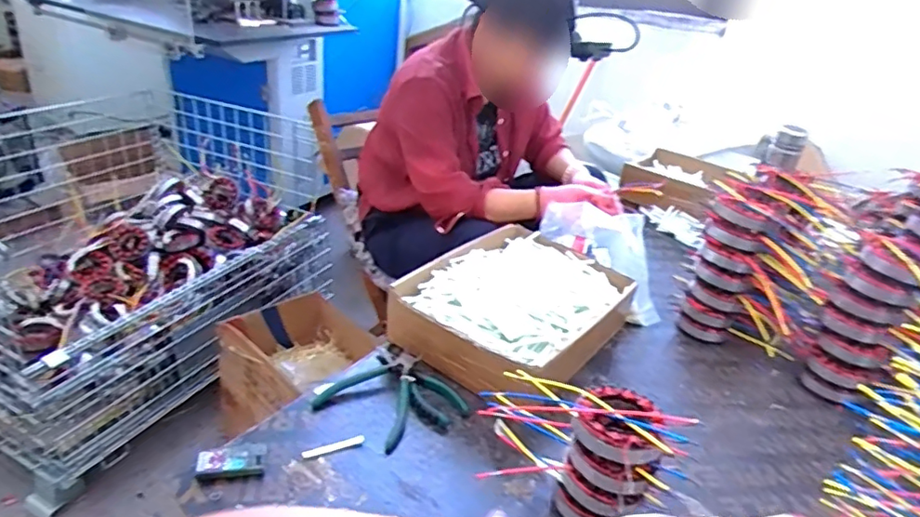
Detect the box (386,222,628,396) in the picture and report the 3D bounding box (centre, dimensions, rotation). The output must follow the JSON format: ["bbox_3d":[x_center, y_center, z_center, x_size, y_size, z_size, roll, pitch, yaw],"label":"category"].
[{"bbox_3d":[0.086,0.066,0.849,0.242,0.096,0.322,24,33,29],"label":"box"}]

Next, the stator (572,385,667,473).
[{"bbox_3d":[0.154,0.165,0.569,0.090,0.037,0.091,14,29,13],"label":"stator"}]

